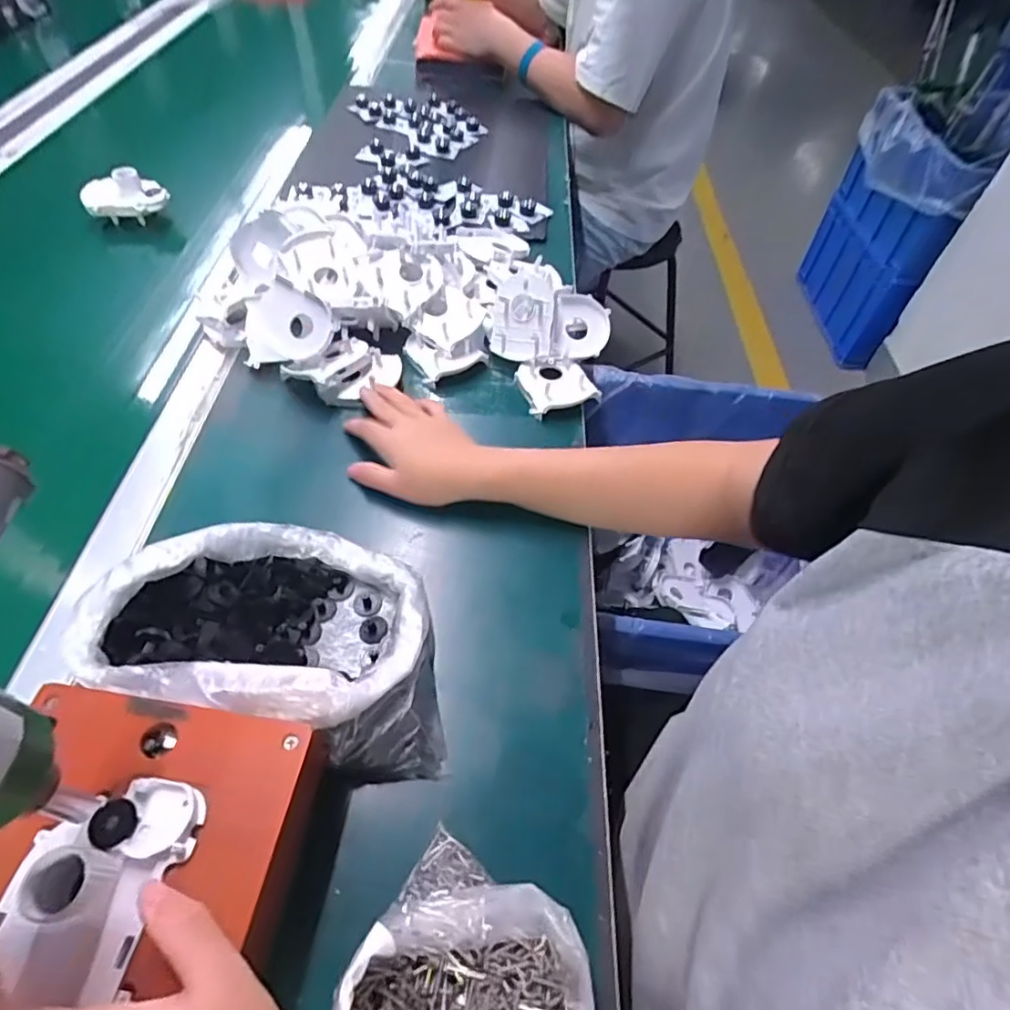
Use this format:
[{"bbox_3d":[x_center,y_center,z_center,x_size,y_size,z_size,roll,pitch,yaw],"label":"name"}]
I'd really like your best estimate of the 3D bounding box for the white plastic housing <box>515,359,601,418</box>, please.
[{"bbox_3d":[0.050,-0.116,0.563,0.063,0.020,0.062,-13,55,-13],"label":"white plastic housing"}]

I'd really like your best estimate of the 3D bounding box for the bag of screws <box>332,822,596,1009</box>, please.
[{"bbox_3d":[-0.016,0.233,0.272,0.108,0.063,0.118,24,57,16],"label":"bag of screws"}]

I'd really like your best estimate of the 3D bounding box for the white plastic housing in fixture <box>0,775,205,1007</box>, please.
[{"bbox_3d":[-0.183,0.161,0.254,0.068,0.025,0.080,8,54,5],"label":"white plastic housing in fixture"}]

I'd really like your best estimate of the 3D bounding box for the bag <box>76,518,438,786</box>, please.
[{"bbox_3d":[-0.139,0.078,0.384,0.219,0.059,0.144,14,53,7],"label":"bag"}]

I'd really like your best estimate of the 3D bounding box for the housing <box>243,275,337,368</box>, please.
[{"bbox_3d":[-0.214,-0.176,0.559,0.104,0.074,0.020,-5,15,27],"label":"housing"}]

